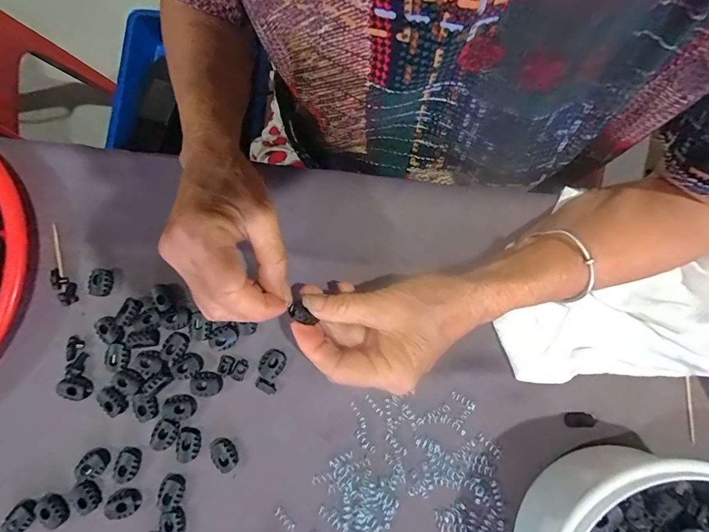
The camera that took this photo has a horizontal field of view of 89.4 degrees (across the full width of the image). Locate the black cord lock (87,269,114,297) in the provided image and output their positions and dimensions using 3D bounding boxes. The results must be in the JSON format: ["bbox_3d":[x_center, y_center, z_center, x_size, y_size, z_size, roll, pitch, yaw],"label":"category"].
[{"bbox_3d":[-0.203,0.013,0.287,0.017,0.007,0.021,7,80,1],"label":"black cord lock"}]

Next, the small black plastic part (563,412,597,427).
[{"bbox_3d":[0.169,0.115,0.268,0.021,0.008,0.010,-2,80,-1],"label":"small black plastic part"}]

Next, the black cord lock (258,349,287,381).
[{"bbox_3d":[-0.064,0.075,0.275,0.020,0.005,0.022,43,82,7],"label":"black cord lock"}]

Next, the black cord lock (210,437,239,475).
[{"bbox_3d":[-0.098,0.140,0.266,0.019,0.007,0.024,-33,81,-6],"label":"black cord lock"}]

